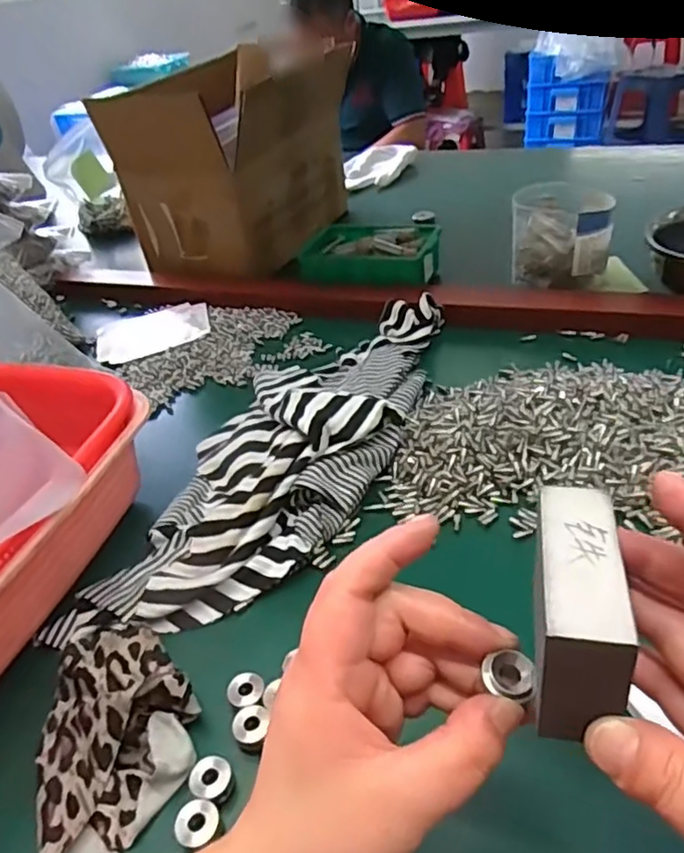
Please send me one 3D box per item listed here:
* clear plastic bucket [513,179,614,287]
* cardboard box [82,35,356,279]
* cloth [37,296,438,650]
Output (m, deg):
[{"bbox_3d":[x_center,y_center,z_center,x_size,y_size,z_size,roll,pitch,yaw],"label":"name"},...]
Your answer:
[{"bbox_3d":[0.228,-0.200,0.667,0.097,0.084,0.090,5,39,18],"label":"clear plastic bucket"},{"bbox_3d":[-0.129,-0.331,0.810,0.188,0.193,0.252,8,40,21],"label":"cardboard box"},{"bbox_3d":[-0.038,0.000,0.496,0.162,0.051,0.404,7,39,20],"label":"cloth"}]

